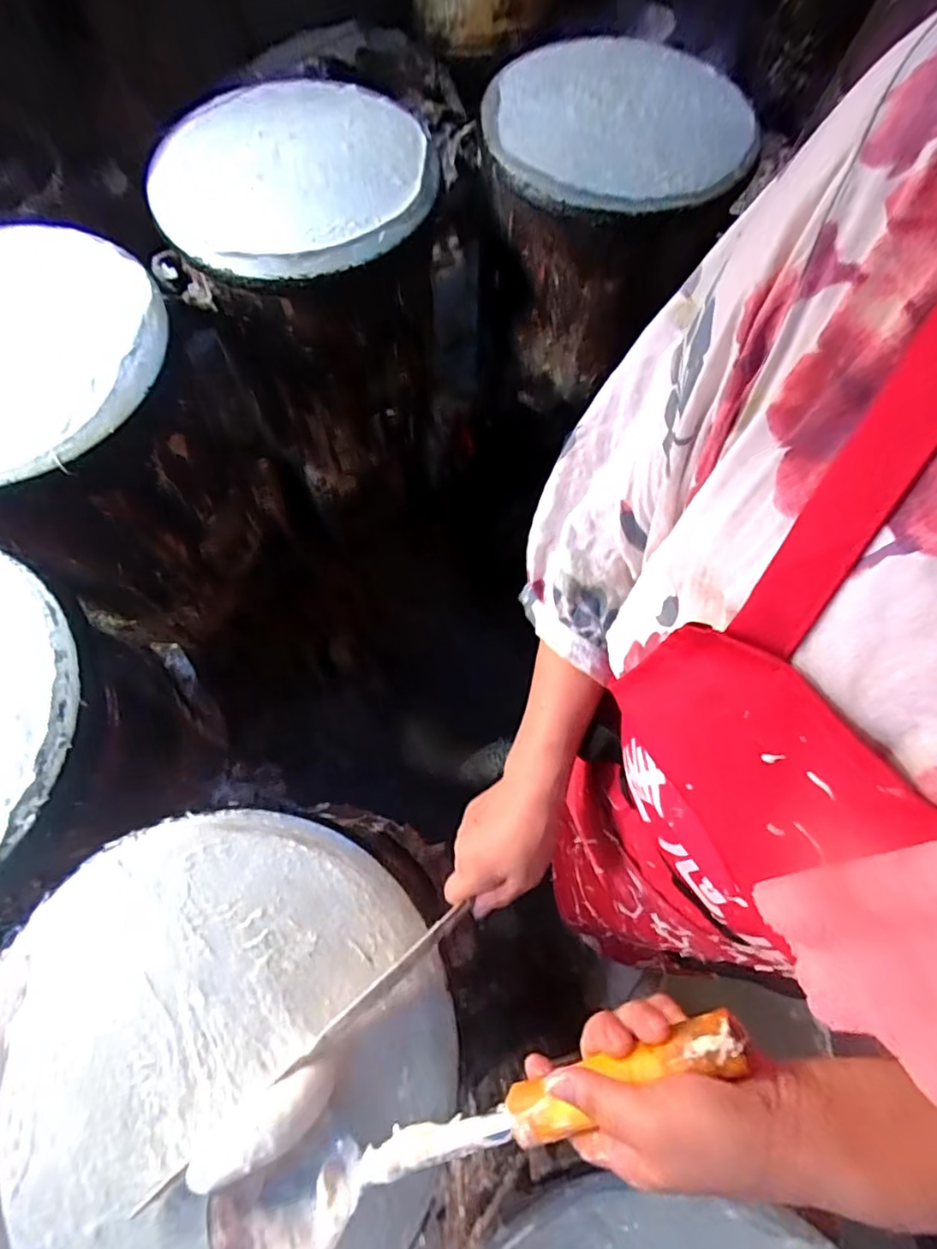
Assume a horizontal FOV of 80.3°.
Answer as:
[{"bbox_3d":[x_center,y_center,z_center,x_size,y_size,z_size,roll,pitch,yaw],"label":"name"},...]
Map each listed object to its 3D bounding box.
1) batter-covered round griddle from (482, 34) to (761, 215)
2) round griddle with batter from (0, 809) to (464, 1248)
[{"bbox_3d":[0.214,-0.729,0.796,0.380,0.023,0.375,1,71,-2],"label":"batter-covered round griddle"},{"bbox_3d":[-0.197,0.344,0.430,0.362,0.039,0.364,1,71,-2],"label":"round griddle with batter"}]

